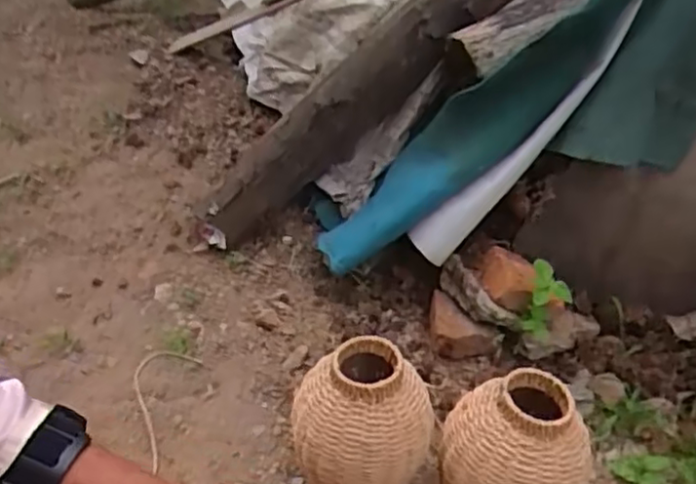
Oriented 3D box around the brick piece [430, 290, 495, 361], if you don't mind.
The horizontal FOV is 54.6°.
[{"bbox_3d":[0.201,0.151,1.202,0.109,0.055,0.110,6,38,1],"label":"brick piece"}]

